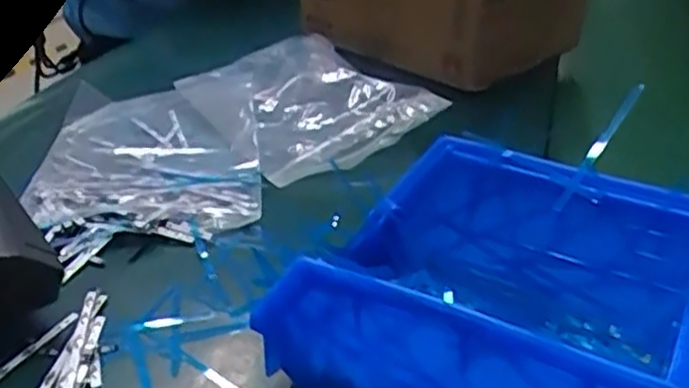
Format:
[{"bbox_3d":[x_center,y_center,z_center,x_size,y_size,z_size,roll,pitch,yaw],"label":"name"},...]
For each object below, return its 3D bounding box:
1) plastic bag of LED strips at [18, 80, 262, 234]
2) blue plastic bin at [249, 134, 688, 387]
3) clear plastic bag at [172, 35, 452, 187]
[{"bbox_3d":[-0.123,-0.027,0.451,0.125,0.018,0.196,-4,31,-10],"label":"plastic bag of LED strips"},{"bbox_3d":[0.056,0.040,0.266,0.136,0.068,0.109,19,34,26],"label":"blue plastic bin"},{"bbox_3d":[-0.039,-0.071,0.510,0.119,0.032,0.193,-18,36,-30],"label":"clear plastic bag"}]

